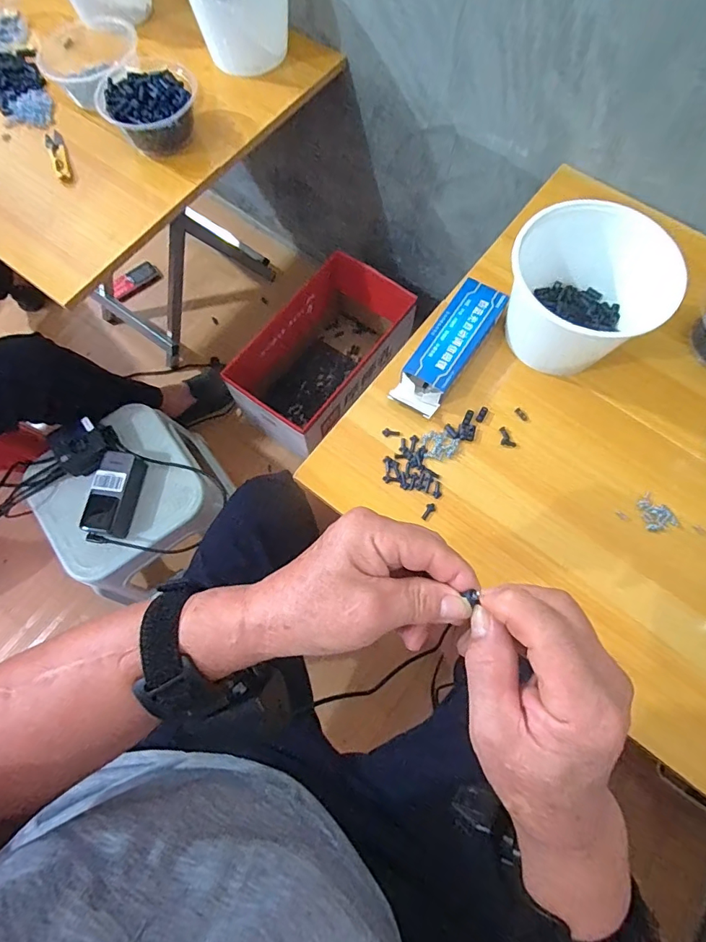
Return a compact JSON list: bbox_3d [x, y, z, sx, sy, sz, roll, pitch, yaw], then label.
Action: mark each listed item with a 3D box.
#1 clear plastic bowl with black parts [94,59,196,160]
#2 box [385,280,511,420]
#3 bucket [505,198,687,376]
[{"bbox_3d":[-0.293,-0.521,0.675,0.128,0.072,0.126,0,73,1],"label":"clear plastic bowl with black parts"},{"bbox_3d":[0.114,-0.148,0.545,0.057,0.028,0.175,33,76,10],"label":"box"},{"bbox_3d":[0.244,-0.195,0.510,0.129,0.138,0.143,-23,74,-6],"label":"bucket"}]

